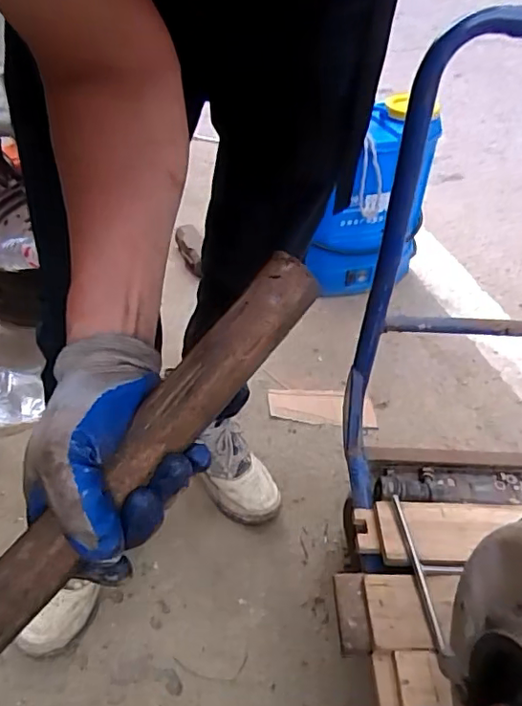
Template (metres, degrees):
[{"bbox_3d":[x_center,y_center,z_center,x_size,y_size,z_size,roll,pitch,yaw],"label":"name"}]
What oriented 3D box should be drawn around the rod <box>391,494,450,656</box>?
[{"bbox_3d":[0.179,0.246,0.627,0.010,0.010,0.184,-4,43,-5],"label":"rod"}]

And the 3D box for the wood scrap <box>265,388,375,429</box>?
[{"bbox_3d":[0.131,0.119,1.213,0.237,0.005,0.087,3,53,12],"label":"wood scrap"}]

